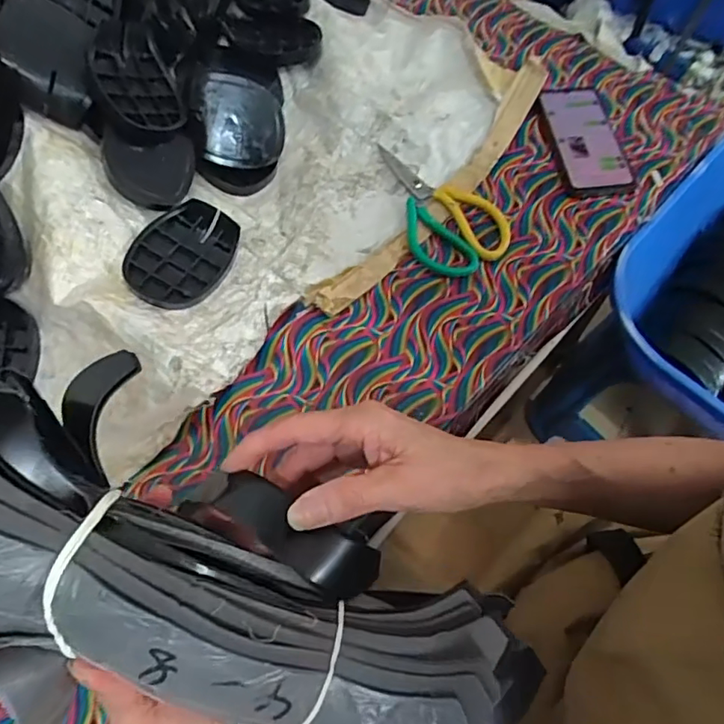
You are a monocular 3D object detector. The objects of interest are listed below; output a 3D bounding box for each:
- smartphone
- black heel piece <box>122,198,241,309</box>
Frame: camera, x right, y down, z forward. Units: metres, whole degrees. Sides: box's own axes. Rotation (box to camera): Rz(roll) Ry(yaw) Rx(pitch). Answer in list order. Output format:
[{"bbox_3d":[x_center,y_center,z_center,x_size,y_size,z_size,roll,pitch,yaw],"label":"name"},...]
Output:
[{"bbox_3d":[0.262,-0.268,0.650,0.081,0.011,0.172,-4,65,-1],"label":"smartphone"},{"bbox_3d":[-0.176,-0.106,0.544,0.084,0.024,0.109,34,66,-10],"label":"black heel piece"}]

